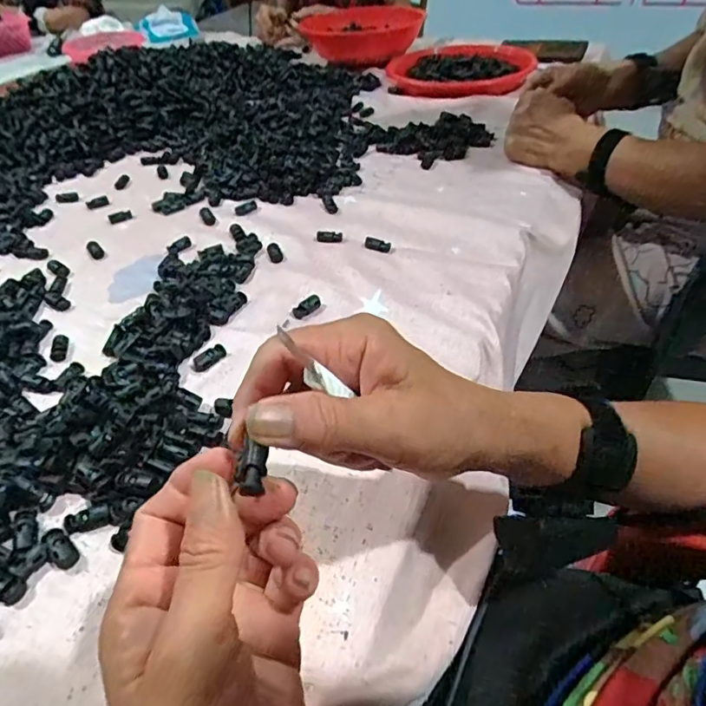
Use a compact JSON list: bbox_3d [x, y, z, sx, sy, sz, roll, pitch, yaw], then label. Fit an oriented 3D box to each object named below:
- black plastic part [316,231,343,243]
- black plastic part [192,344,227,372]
[{"bbox_3d":[-0.026,-0.125,0.578,0.029,0.007,0.013,7,45,11],"label":"black plastic part"},{"bbox_3d":[-0.119,0.004,0.447,0.030,0.007,0.015,-30,50,-25],"label":"black plastic part"}]

